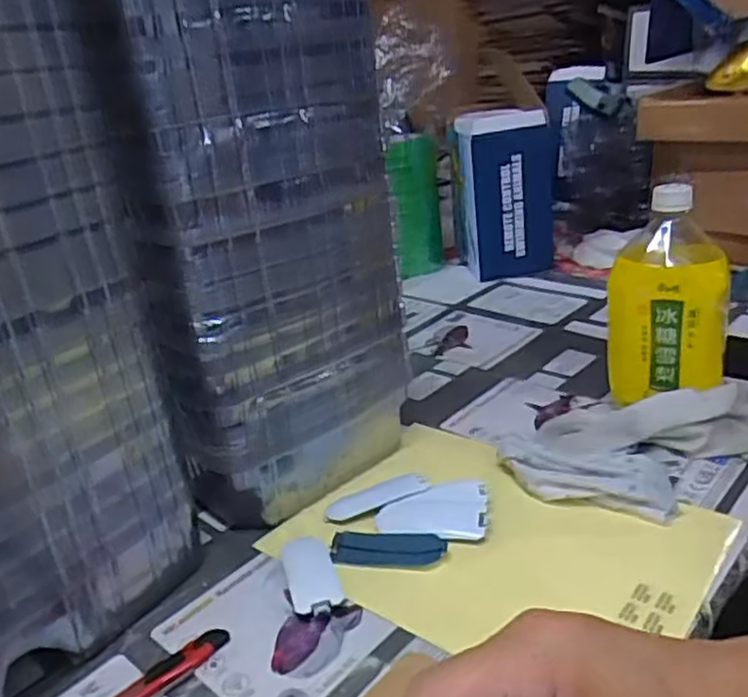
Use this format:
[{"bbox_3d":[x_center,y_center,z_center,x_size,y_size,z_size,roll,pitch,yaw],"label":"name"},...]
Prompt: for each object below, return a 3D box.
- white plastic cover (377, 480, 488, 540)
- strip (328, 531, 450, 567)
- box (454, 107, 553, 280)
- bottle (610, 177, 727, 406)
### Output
[{"bbox_3d":[0.045,0.122,0.539,0.082,0.013,0.061,-1,25,12],"label":"white plastic cover"},{"bbox_3d":[0.011,0.144,0.510,0.081,0.004,0.033,-2,25,11],"label":"strip"},{"bbox_3d":[0.185,-0.213,0.981,0.122,0.229,0.080,-8,24,-3],"label":"box"},{"bbox_3d":[0.258,-0.036,0.623,0.093,0.195,0.094,1,25,17],"label":"bottle"}]

